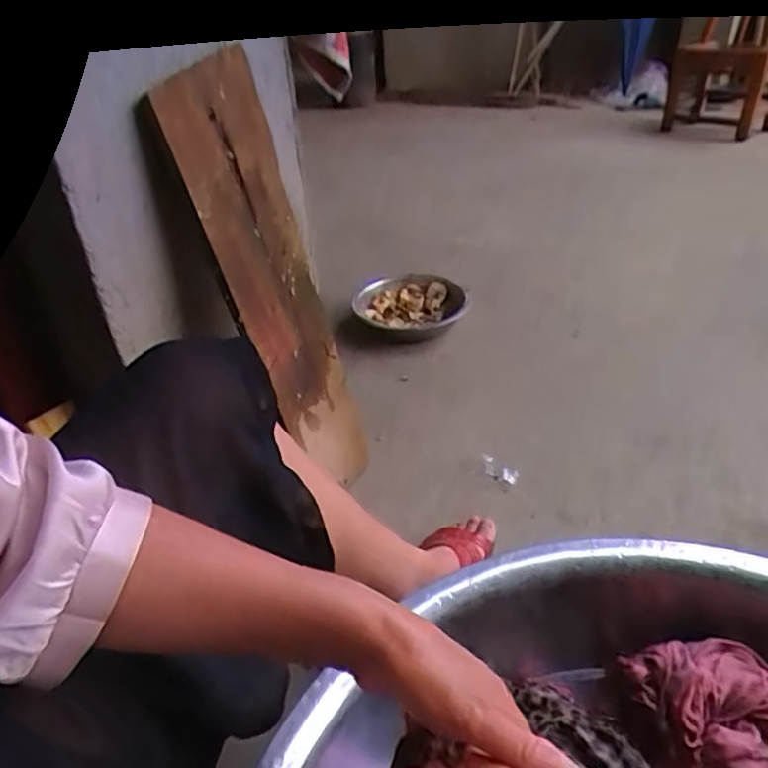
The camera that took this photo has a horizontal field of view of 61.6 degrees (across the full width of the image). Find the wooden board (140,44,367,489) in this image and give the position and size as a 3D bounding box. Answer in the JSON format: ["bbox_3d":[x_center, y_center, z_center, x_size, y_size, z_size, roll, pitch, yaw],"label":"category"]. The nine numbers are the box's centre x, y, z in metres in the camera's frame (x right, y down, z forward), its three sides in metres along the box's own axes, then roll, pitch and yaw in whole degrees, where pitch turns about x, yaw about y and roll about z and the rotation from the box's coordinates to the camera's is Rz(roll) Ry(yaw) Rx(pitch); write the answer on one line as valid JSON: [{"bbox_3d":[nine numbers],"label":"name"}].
[{"bbox_3d":[-0.142,-0.120,0.902,0.026,0.597,0.171,6,34,41],"label":"wooden board"}]

